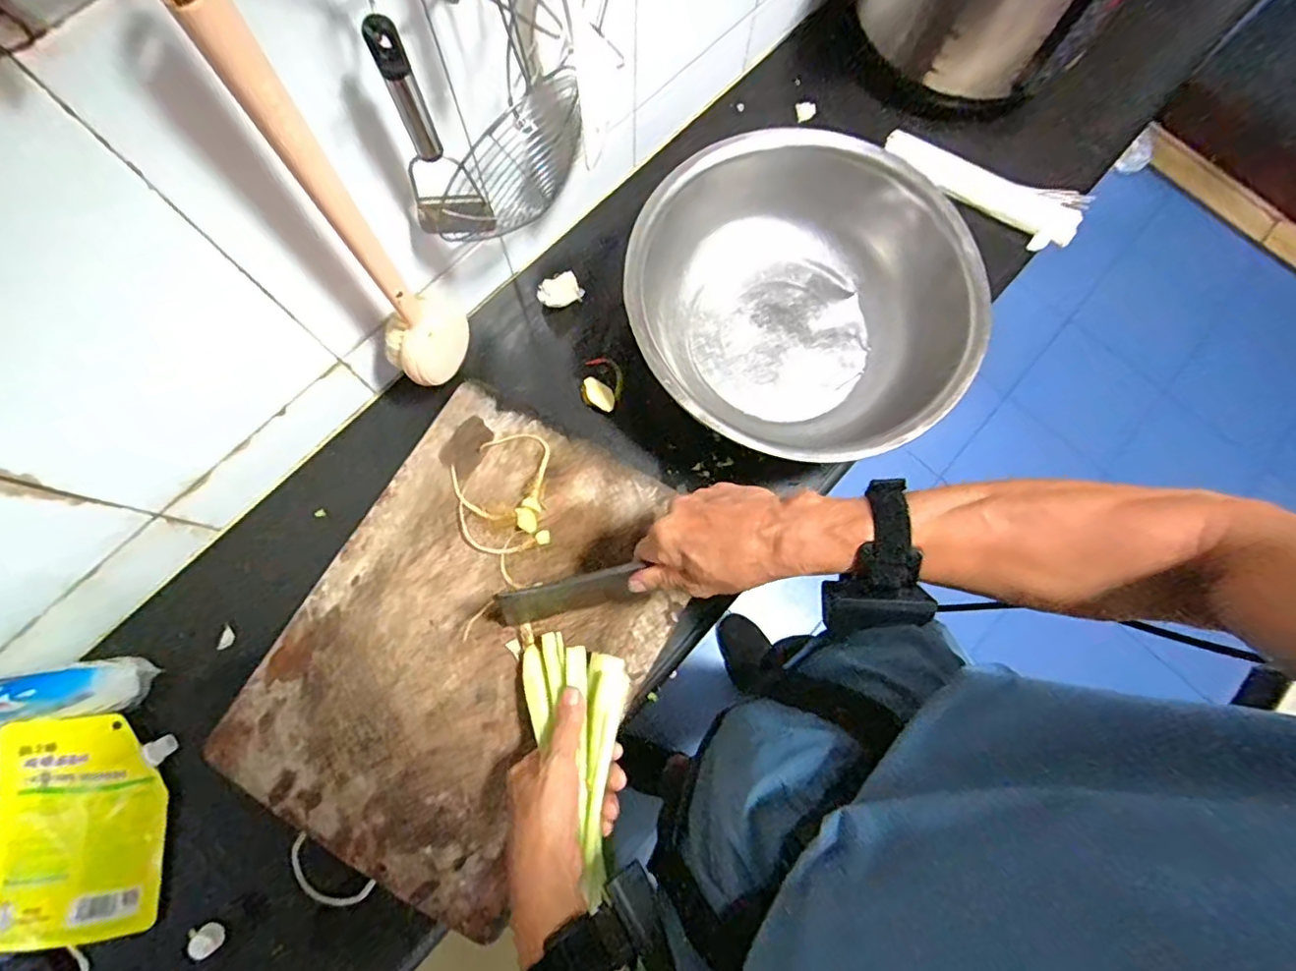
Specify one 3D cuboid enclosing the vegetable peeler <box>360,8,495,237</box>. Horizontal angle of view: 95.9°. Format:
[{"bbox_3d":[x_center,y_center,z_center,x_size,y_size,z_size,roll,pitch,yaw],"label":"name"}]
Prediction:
[{"bbox_3d":[-0.151,-0.233,0.398,0.049,0.166,0.030,-33,80,-9],"label":"vegetable peeler"}]

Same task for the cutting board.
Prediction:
[{"bbox_3d":[-0.155,0.138,0.542,0.303,0.039,0.411,29,77,5],"label":"cutting board"}]

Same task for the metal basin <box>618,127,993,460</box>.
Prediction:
[{"bbox_3d":[0.150,-0.171,0.589,0.323,0.109,0.303,0,76,-2],"label":"metal basin"}]

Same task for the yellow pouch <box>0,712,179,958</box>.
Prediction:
[{"bbox_3d":[-0.485,0.289,0.497,0.131,0.024,0.175,-4,77,-3],"label":"yellow pouch"}]

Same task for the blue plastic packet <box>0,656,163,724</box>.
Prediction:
[{"bbox_3d":[-0.479,0.158,0.435,0.075,0.170,0.045,-16,77,-6],"label":"blue plastic packet"}]

